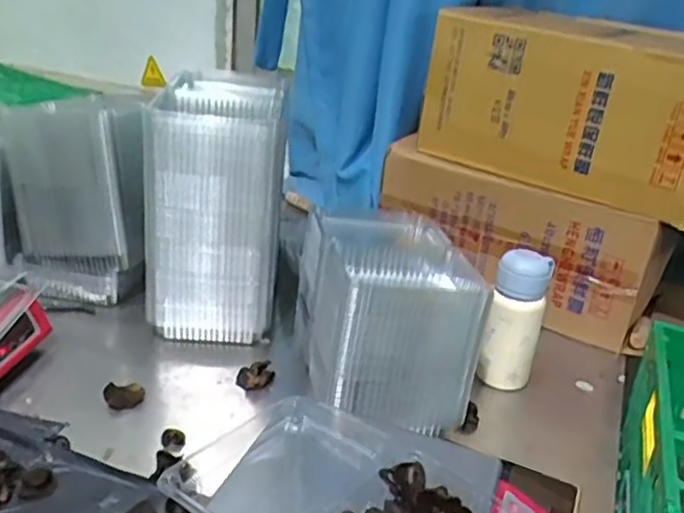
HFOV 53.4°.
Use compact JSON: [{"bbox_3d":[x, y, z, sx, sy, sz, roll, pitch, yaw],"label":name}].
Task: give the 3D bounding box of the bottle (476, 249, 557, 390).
[{"bbox_3d":[0.231,0.086,0.910,0.069,0.185,0.060,15,26,19],"label":"bottle"}]

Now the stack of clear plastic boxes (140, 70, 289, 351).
[{"bbox_3d":[-0.185,-0.082,1.044,0.180,0.333,0.292,3,25,-6],"label":"stack of clear plastic boxes"}]

